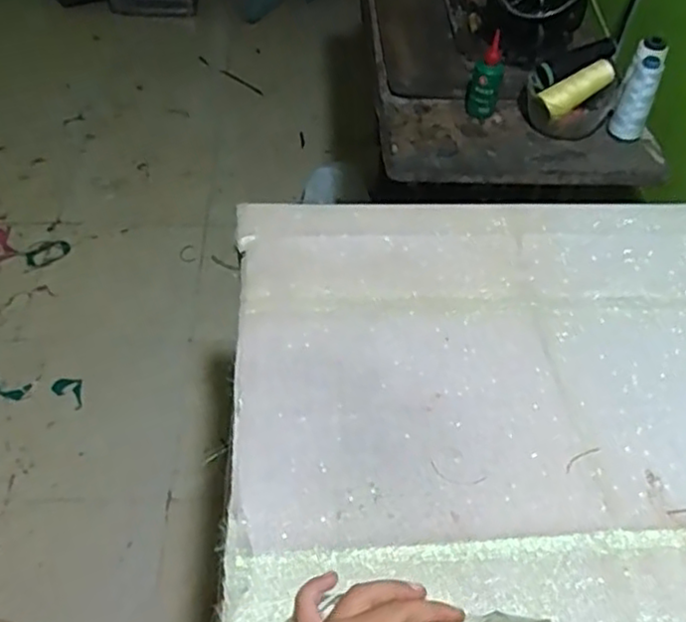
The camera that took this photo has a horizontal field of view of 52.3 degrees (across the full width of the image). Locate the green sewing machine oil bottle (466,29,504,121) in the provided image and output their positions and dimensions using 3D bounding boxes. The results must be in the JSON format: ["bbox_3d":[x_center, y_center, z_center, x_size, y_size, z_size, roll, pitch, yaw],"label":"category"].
[{"bbox_3d":[0.201,-0.328,0.980,0.045,0.112,0.040,10,49,5],"label":"green sewing machine oil bottle"}]

